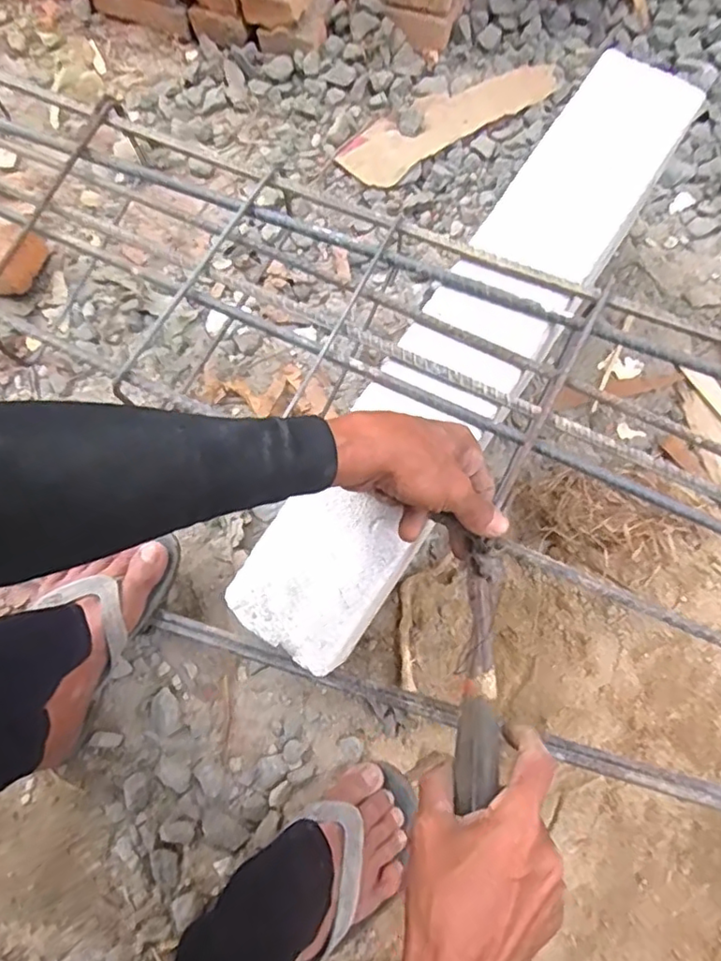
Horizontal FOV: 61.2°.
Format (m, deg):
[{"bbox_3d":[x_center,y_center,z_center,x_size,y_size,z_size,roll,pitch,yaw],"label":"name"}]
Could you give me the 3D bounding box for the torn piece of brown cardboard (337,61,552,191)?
[{"bbox_3d":[0.107,-0.462,0.777,0.283,0.009,0.087,-30,77,-3],"label":"torn piece of brown cardboard"}]

